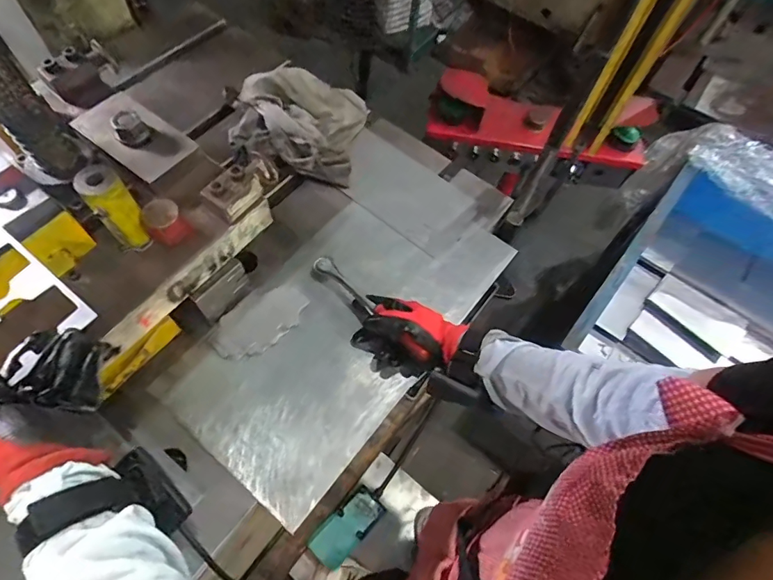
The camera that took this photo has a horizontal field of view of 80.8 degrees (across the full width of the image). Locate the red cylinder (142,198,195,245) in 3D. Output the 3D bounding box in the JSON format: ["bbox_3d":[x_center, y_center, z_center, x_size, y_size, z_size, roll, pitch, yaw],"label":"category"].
[{"bbox_3d":[-0.251,-0.078,0.521,0.042,0.047,0.031,-31,68,-17],"label":"red cylinder"}]

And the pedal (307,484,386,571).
[{"bbox_3d":[-0.087,0.604,1.187,0.099,0.049,0.239,43,46,17],"label":"pedal"}]

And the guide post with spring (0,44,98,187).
[{"bbox_3d":[-0.360,-0.172,0.449,0.062,0.160,0.048,-37,70,-19],"label":"guide post with spring"}]

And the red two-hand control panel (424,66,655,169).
[{"bbox_3d":[0.389,-0.434,1.131,0.561,0.165,0.112,11,63,3],"label":"red two-hand control panel"}]

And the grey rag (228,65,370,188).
[{"bbox_3d":[-0.153,-0.289,0.763,0.225,0.067,0.186,15,63,5],"label":"grey rag"}]

